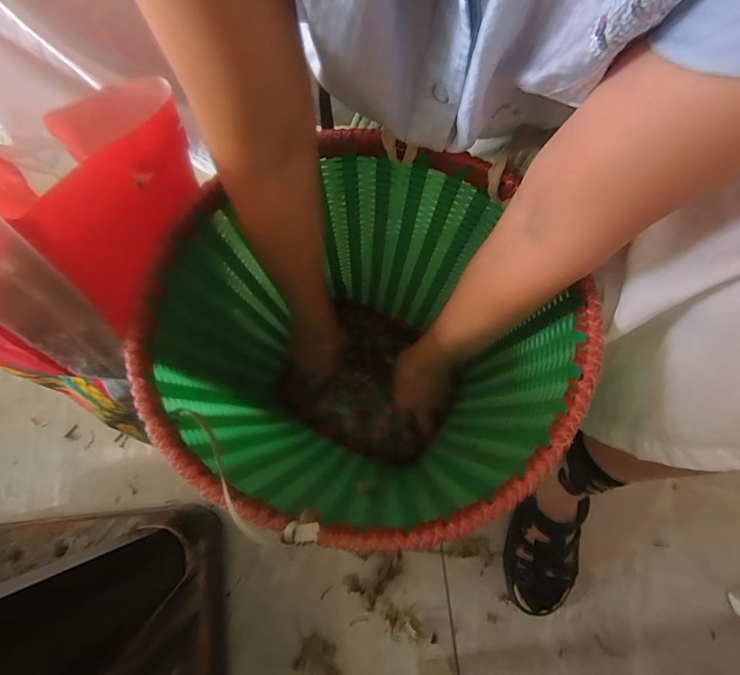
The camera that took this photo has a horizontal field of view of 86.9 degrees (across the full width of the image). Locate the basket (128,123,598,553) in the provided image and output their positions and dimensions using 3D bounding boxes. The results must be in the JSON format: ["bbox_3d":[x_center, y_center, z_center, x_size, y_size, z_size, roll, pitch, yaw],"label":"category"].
[{"bbox_3d":[-0.005,0.015,0.435,0.326,0.321,0.299,0,78,1],"label":"basket"}]

